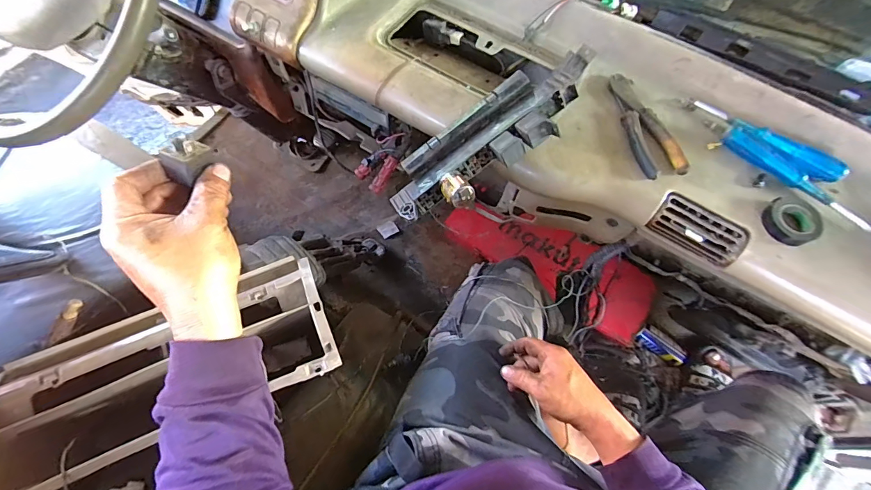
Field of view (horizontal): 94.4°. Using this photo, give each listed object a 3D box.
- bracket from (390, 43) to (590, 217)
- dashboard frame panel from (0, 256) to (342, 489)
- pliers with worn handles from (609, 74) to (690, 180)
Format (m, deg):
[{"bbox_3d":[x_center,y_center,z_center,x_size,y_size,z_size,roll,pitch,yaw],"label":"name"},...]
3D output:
[{"bbox_3d":[0.081,-0.135,0.518,0.311,0.073,0.096,-35,70,4],"label":"bracket"},{"bbox_3d":[-0.341,0.152,0.522,0.407,0.097,0.194,-24,68,-11],"label":"dashboard frame panel"},{"bbox_3d":[0.273,-0.160,0.536,0.055,0.017,0.162,-16,67,-8],"label":"pliers with worn handles"}]

